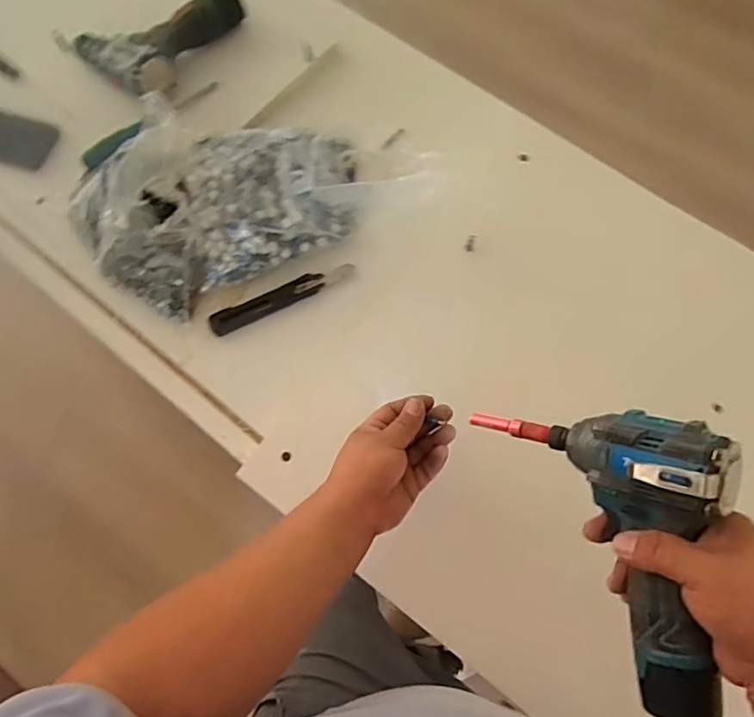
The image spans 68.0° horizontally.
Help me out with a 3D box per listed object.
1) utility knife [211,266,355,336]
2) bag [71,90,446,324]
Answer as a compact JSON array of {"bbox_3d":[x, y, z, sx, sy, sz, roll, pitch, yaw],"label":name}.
[{"bbox_3d":[-0.119,-0.079,0.699,0.187,0.012,0.034,-27,74,-6],"label":"utility knife"},{"bbox_3d":[-0.165,-0.228,0.699,0.424,0.122,0.239,-28,74,-6],"label":"bag"}]

